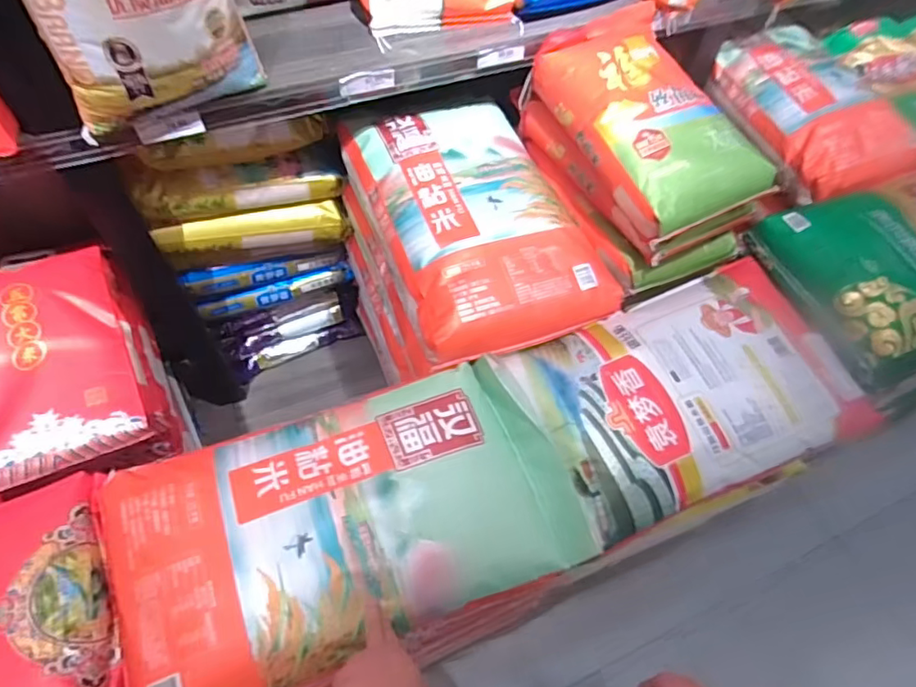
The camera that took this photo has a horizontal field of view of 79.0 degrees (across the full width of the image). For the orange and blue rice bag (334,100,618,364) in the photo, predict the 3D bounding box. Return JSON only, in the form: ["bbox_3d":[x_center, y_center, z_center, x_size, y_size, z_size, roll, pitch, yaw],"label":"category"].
[{"bbox_3d":[0.026,-0.243,1.052,0.353,0.121,0.542,-20,60,-15],"label":"orange and blue rice bag"}]

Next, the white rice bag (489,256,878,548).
[{"bbox_3d":[0.402,0.066,0.945,0.568,0.078,0.348,-20,60,-16],"label":"white rice bag"}]

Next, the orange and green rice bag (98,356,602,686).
[{"bbox_3d":[-0.154,0.257,0.809,0.639,0.104,0.343,-19,60,-15],"label":"orange and green rice bag"}]

